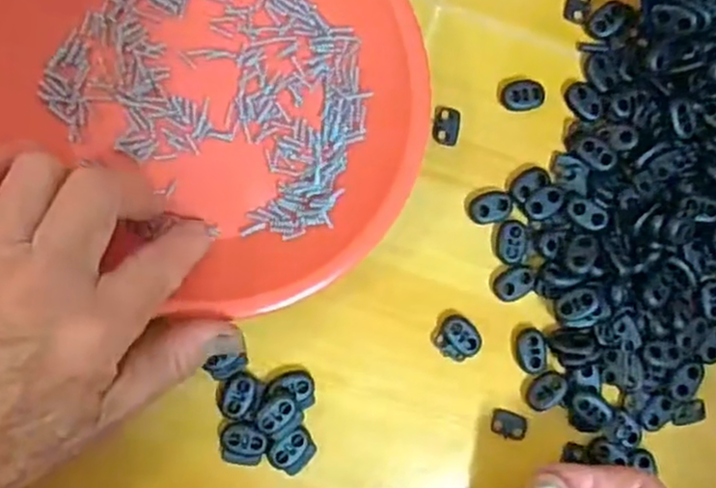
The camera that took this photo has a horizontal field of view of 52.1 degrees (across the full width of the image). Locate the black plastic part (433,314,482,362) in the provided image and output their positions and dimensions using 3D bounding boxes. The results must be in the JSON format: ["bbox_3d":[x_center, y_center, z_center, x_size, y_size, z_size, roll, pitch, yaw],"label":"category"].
[{"bbox_3d":[0.049,0.045,0.354,0.020,0.006,0.020,37,83,-7],"label":"black plastic part"}]

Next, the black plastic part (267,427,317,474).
[{"bbox_3d":[-0.030,0.096,0.338,0.021,0.005,0.017,-43,95,-8],"label":"black plastic part"}]

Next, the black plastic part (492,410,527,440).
[{"bbox_3d":[0.074,0.088,0.357,0.019,0.004,0.012,20,85,-8],"label":"black plastic part"}]

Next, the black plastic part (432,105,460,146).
[{"bbox_3d":[0.043,-0.058,0.357,0.013,0.004,0.019,6,87,-9],"label":"black plastic part"}]

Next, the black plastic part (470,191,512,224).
[{"bbox_3d":[0.065,-0.018,0.359,0.021,0.005,0.014,-16,91,-10],"label":"black plastic part"}]

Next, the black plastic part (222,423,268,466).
[{"bbox_3d":[-0.053,0.092,0.335,0.020,0.007,0.019,15,86,-9],"label":"black plastic part"}]

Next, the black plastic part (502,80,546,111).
[{"bbox_3d":[0.083,-0.074,0.364,0.021,0.004,0.014,-9,90,-10],"label":"black plastic part"}]

